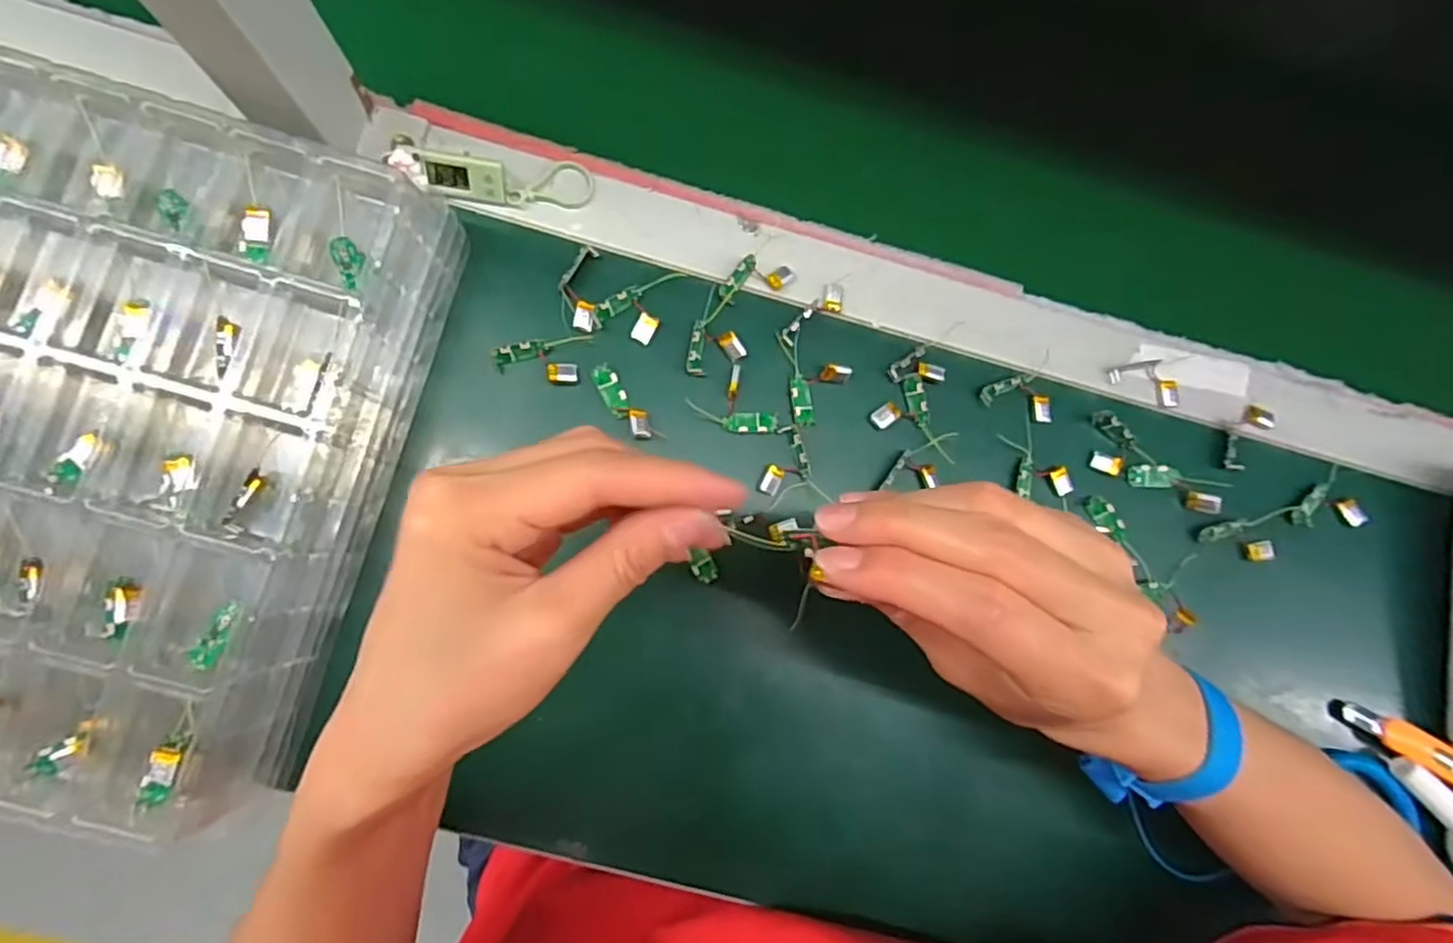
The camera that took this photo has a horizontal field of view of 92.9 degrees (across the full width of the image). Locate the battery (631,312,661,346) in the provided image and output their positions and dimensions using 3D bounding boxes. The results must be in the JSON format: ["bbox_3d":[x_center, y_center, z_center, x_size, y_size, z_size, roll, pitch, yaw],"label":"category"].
[{"bbox_3d":[-0.043,-0.075,0.362,0.011,0.004,0.015,25,81,-3],"label":"battery"}]

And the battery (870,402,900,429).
[{"bbox_3d":[0.085,-0.030,0.369,0.016,0.004,0.011,-34,88,-9],"label":"battery"}]

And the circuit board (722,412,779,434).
[{"bbox_3d":[0.013,-0.026,0.362,0.028,0.004,0.011,1,83,-6],"label":"circuit board"}]

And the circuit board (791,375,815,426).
[{"bbox_3d":[0.041,-0.037,0.366,0.012,0.004,0.027,-5,84,-7],"label":"circuit board"}]

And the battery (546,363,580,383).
[{"bbox_3d":[-0.085,-0.051,0.357,0.016,0.004,0.010,0,83,-6],"label":"battery"}]

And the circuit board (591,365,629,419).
[{"bbox_3d":[-0.059,-0.041,0.359,0.012,0.005,0.030,-26,87,-9],"label":"circuit board"}]

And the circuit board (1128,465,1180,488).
[{"bbox_3d":[0.238,0.003,0.382,0.028,0.004,0.013,2,83,-6],"label":"circuit board"}]

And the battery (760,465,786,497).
[{"bbox_3d":[0.024,0.004,0.359,0.009,0.004,0.015,24,81,-3],"label":"battery"}]

